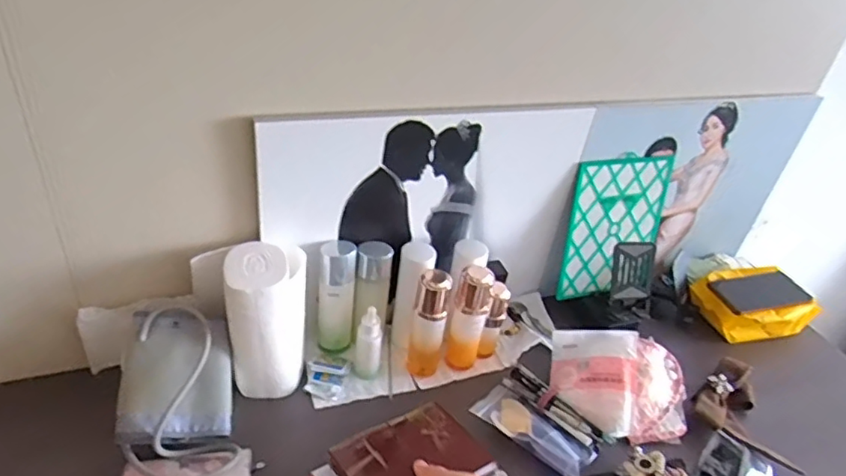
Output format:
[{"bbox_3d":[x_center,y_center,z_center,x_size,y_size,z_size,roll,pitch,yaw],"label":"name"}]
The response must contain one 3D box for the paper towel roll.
[{"bbox_3d":[-0.192,0.106,0.723,0.086,0.184,0.085,5,35,-4],"label":"paper towel roll"}]

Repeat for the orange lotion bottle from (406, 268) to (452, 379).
[{"bbox_3d":[0.009,0.112,0.772,0.044,0.158,0.047,11,35,5],"label":"orange lotion bottle"}]

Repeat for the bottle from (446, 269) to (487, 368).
[{"bbox_3d":[0.062,0.110,0.785,0.047,0.165,0.038,11,35,5],"label":"bottle"}]

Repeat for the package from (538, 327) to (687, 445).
[{"bbox_3d":[0.263,0.191,0.775,0.182,0.060,0.146,17,36,12],"label":"package"}]

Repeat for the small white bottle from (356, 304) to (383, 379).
[{"bbox_3d":[-0.071,0.140,0.765,0.031,0.105,0.027,6,35,-3],"label":"small white bottle"}]

